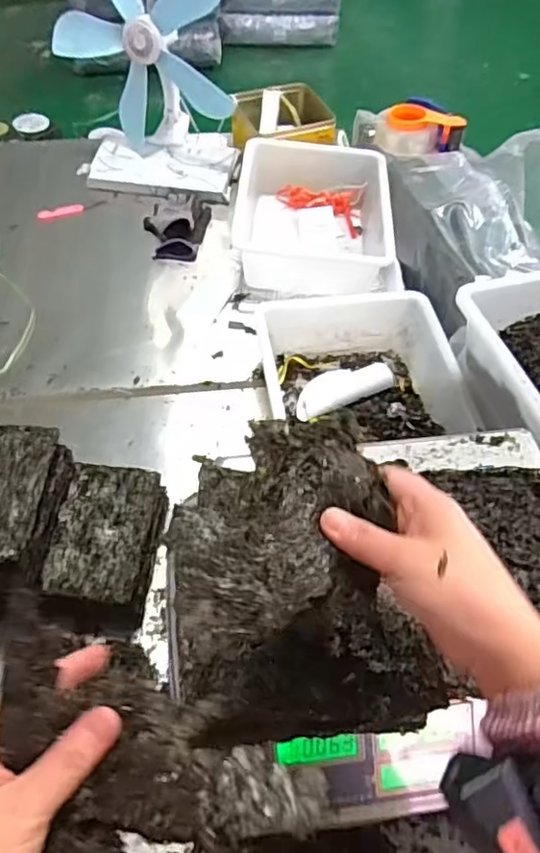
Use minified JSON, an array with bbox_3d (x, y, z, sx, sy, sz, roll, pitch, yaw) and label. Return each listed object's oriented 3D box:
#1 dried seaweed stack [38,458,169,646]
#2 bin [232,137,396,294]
[{"bbox_3d":[-0.206,0.155,0.787,0.121,0.079,0.193,7,53,4],"label":"dried seaweed stack"},{"bbox_3d":[0.082,-0.404,1.201,0.279,0.123,0.345,3,53,1],"label":"bin"}]

